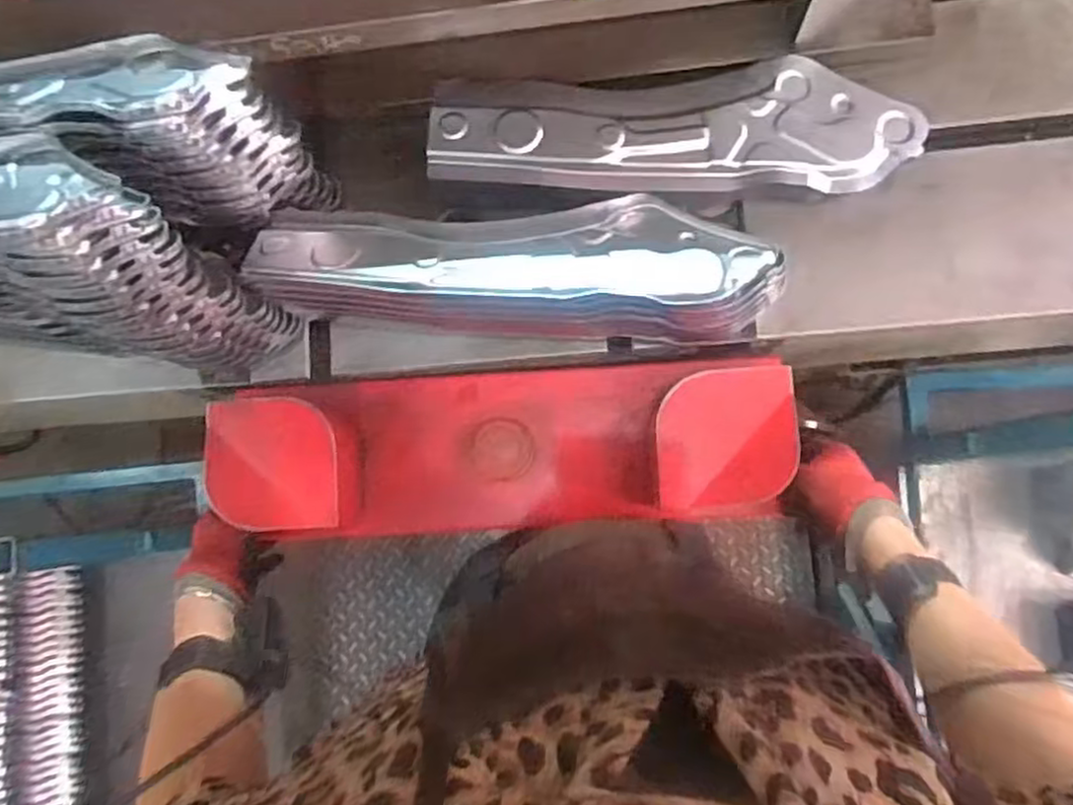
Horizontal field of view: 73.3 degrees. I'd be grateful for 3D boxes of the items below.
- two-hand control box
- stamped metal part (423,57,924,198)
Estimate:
[{"bbox_3d":[-0.032,0.040,0.663,0.499,0.095,0.151,-2,84,5],"label":"two-hand control box"},{"bbox_3d":[0.126,-0.255,0.664,0.441,0.061,0.128,1,84,6],"label":"stamped metal part"}]

